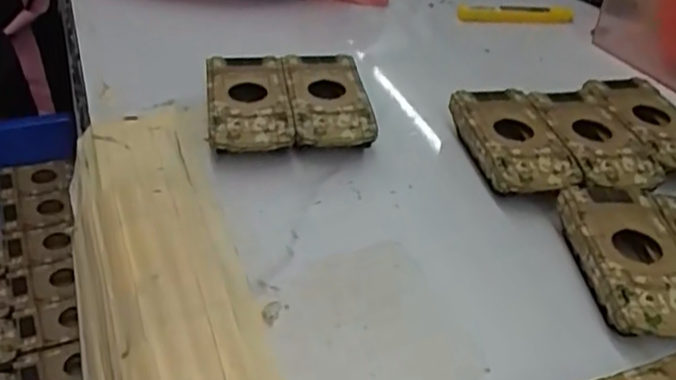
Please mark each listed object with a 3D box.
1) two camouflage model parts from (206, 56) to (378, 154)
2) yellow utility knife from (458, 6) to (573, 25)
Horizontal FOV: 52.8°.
[{"bbox_3d":[-0.032,-0.053,0.435,0.100,0.026,0.086,-3,39,-11],"label":"two camouflage model parts"},{"bbox_3d":[0.155,-0.157,0.601,0.105,0.014,0.018,0,38,-7],"label":"yellow utility knife"}]

